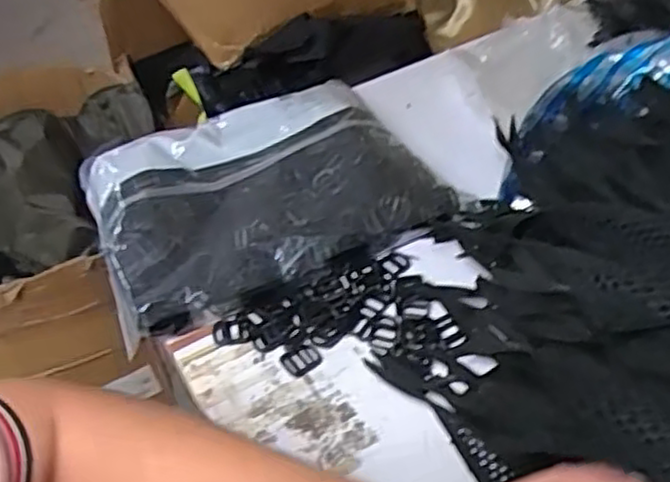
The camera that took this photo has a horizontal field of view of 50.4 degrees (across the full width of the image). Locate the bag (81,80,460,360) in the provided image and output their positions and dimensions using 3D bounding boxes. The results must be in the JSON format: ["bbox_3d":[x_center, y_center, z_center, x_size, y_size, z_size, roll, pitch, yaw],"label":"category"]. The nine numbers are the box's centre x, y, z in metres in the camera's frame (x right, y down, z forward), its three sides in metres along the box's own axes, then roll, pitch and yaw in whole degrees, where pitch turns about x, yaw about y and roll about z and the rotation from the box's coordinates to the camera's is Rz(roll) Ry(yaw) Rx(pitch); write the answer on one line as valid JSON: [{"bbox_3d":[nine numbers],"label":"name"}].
[{"bbox_3d":[-0.076,-0.049,0.756,0.344,0.076,0.227,-19,47,-15],"label":"bag"}]

